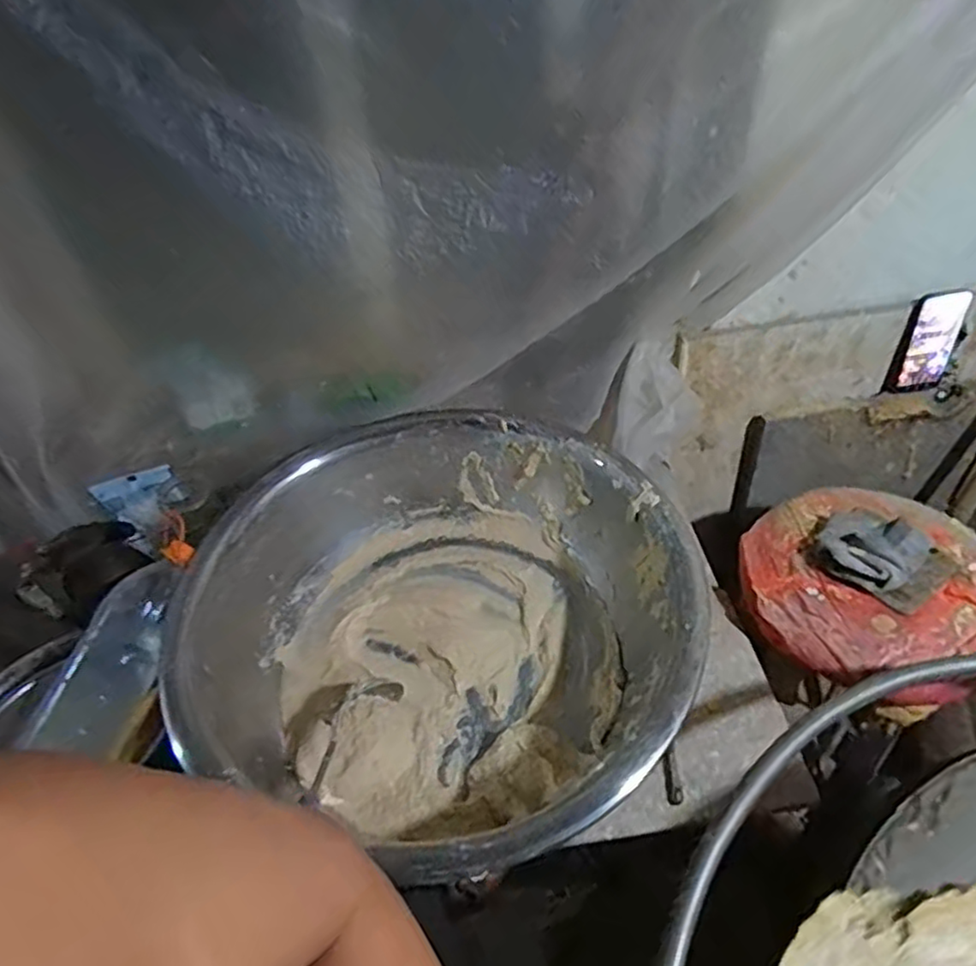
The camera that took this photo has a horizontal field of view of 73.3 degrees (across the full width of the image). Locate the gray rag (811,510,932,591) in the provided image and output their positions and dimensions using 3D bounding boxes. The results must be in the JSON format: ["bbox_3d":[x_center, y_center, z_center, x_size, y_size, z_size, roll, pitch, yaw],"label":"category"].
[{"bbox_3d":[0.486,0.080,0.835,0.111,0.035,0.114,-33,51,-26],"label":"gray rag"}]

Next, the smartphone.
[{"bbox_3d":[0.667,-0.210,0.993,0.088,0.154,0.008,-1,35,-3],"label":"smartphone"}]

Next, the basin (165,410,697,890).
[{"bbox_3d":[-0.051,0.160,0.834,0.582,0.192,0.541,-3,46,3],"label":"basin"}]

